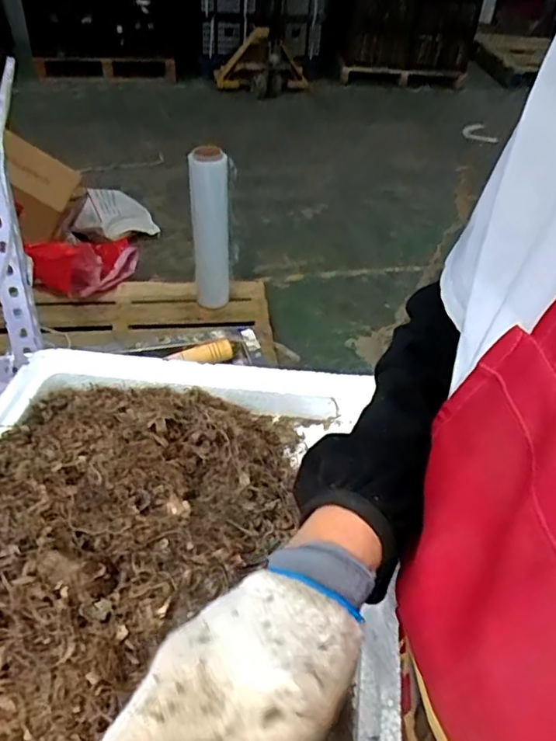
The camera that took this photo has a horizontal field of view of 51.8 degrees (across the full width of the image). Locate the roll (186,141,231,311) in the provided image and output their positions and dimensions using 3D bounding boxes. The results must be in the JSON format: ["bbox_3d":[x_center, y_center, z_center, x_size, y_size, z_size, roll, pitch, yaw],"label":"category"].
[{"bbox_3d":[-0.186,-0.376,1.594,0.098,0.475,0.092,2,42,-2],"label":"roll"}]

